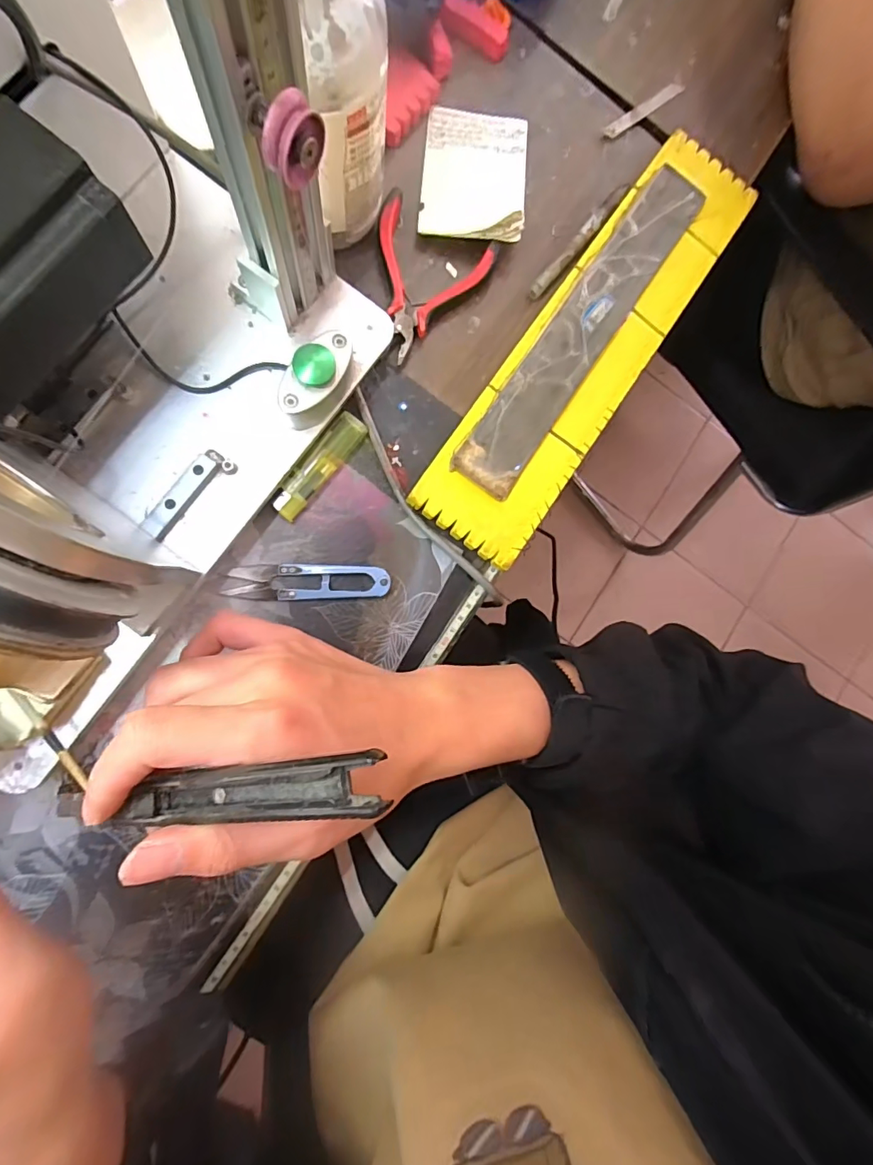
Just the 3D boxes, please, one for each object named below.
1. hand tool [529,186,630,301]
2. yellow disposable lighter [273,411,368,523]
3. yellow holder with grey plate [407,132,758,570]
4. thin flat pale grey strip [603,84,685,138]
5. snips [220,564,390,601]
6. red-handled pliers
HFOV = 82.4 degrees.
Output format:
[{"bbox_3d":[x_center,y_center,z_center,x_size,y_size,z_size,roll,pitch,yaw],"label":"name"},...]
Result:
[{"bbox_3d":[0.104,-0.247,0.359,0.009,0.009,0.111,39,81,-4],"label":"hand tool"},{"bbox_3d":[-0.075,-0.075,0.319,0.018,0.010,0.078,38,81,-4],"label":"yellow disposable lighter"},{"bbox_3d":[0.110,-0.169,0.352,0.077,0.020,0.341,36,81,-5],"label":"yellow holder with grey plate"},{"bbox_3d":[0.156,-0.356,0.376,0.074,0.004,0.011,-36,90,-7],"label":"thin flat pale grey strip"},{"bbox_3d":[-0.081,0.000,0.315,0.101,0.010,0.022,-1,86,-9],"label":"snips"},{"bbox_3d":[-0.018,-0.211,0.330,0.076,0.008,0.099,42,81,-4],"label":"red-handled pliers"}]

